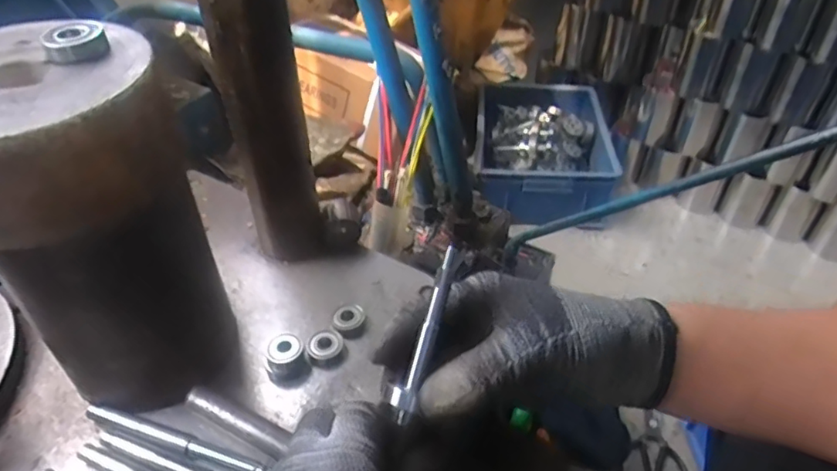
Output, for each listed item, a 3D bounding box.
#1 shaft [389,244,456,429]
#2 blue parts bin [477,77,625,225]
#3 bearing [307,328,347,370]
[{"bbox_3d":[0.005,0.054,0.320,0.013,0.015,0.098,15,80,17],"label":"shaft"},{"bbox_3d":[0.296,-0.211,1.373,0.310,0.146,0.423,6,42,7],"label":"blue parts bin"},{"bbox_3d":[-0.078,0.096,0.490,0.031,0.013,0.034,0,41,0],"label":"bearing"}]

